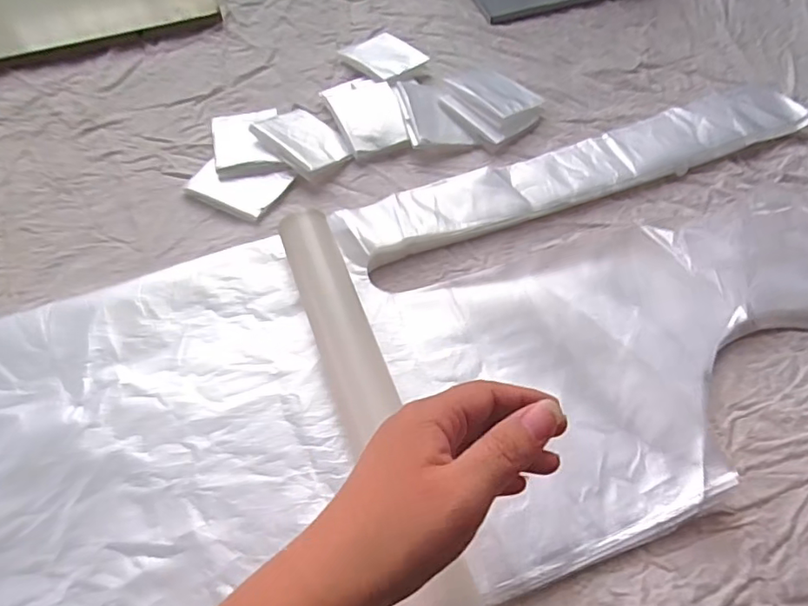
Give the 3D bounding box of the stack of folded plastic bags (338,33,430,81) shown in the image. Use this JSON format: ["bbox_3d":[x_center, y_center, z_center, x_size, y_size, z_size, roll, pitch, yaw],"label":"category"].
[{"bbox_3d":[-0.023,-0.258,0.590,0.060,0.014,0.078,-38,65,-20],"label":"stack of folded plastic bags"}]

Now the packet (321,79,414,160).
[{"bbox_3d":[-0.037,-0.181,0.538,0.062,0.016,0.100,-14,59,-8],"label":"packet"}]

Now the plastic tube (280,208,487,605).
[{"bbox_3d":[-0.017,0.079,0.363,0.045,0.029,0.382,-19,60,-10],"label":"plastic tube"}]

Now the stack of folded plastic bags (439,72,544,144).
[{"bbox_3d":[0.084,-0.194,0.543,0.087,0.020,0.079,38,66,22],"label":"stack of folded plastic bags"}]

